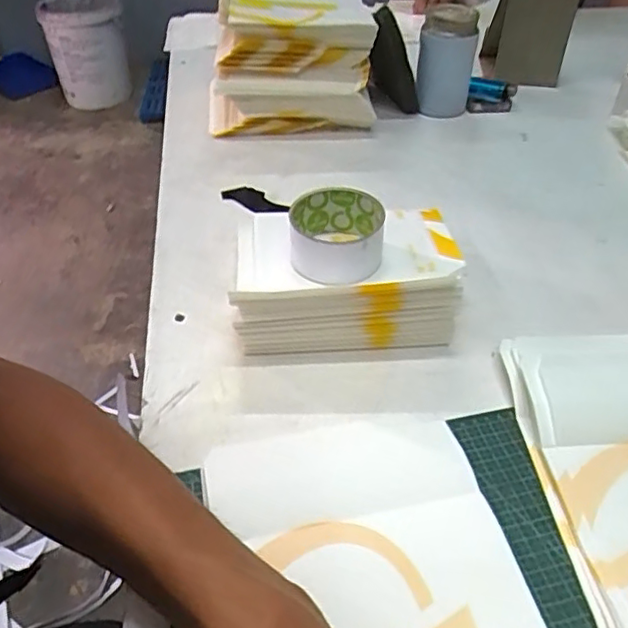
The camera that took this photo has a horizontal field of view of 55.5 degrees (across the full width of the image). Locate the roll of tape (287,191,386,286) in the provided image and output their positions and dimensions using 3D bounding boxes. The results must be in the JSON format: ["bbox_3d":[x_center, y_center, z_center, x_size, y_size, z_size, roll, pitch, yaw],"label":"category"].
[{"bbox_3d":[0.019,-0.068,0.512,0.078,0.049,0.077,2,42,-2],"label":"roll of tape"}]

